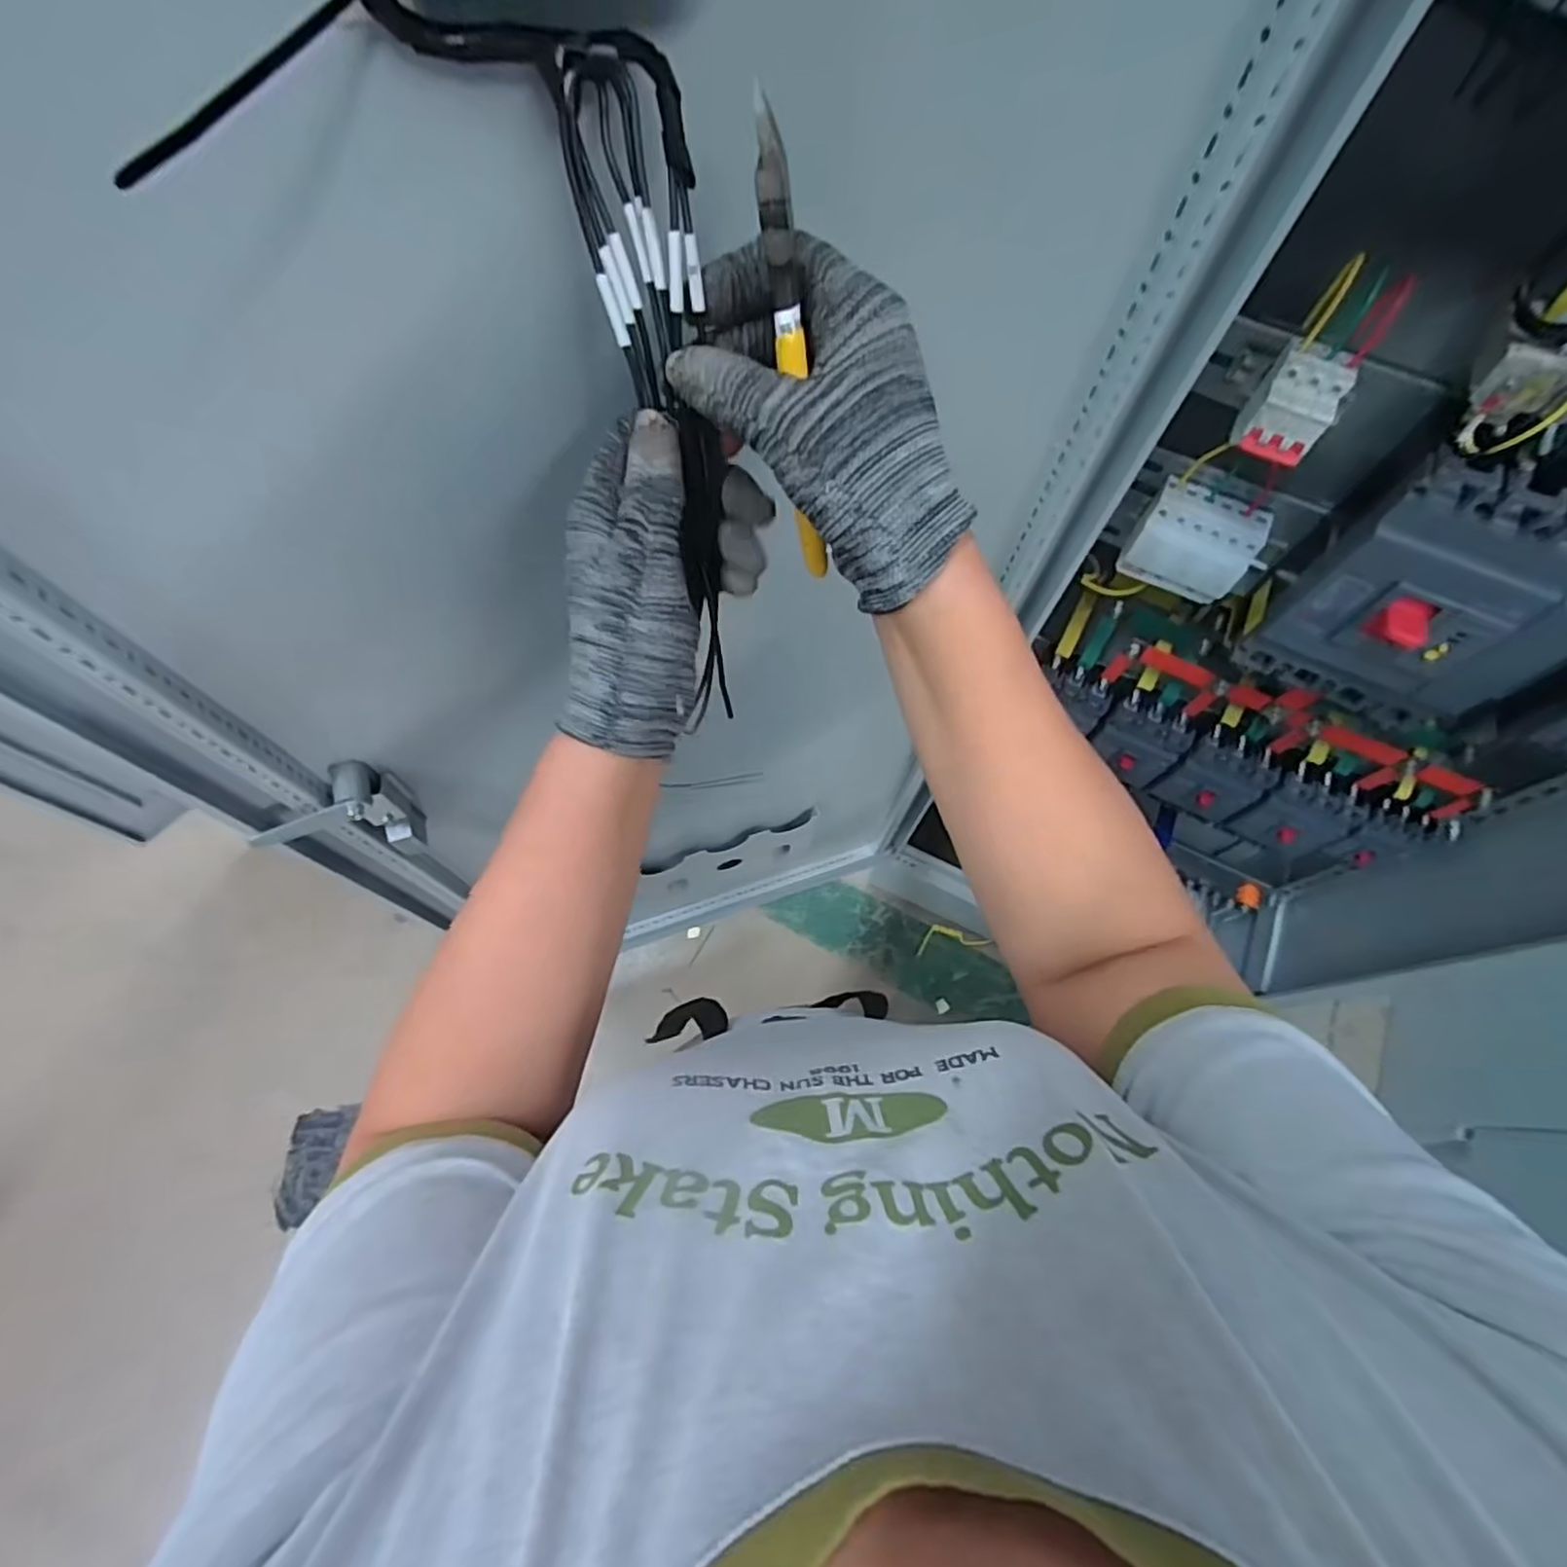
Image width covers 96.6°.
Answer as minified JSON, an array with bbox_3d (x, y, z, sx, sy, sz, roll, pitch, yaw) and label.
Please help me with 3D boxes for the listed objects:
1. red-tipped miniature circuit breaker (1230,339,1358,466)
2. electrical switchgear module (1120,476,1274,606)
[{"bbox_3d":[0.429,-0.318,0.587,0.065,0.072,0.071,37,69,13],"label":"red-tipped miniature circuit breaker"},{"bbox_3d":[0.434,-0.252,0.738,0.120,0.089,0.059,30,67,10],"label":"electrical switchgear module"}]

